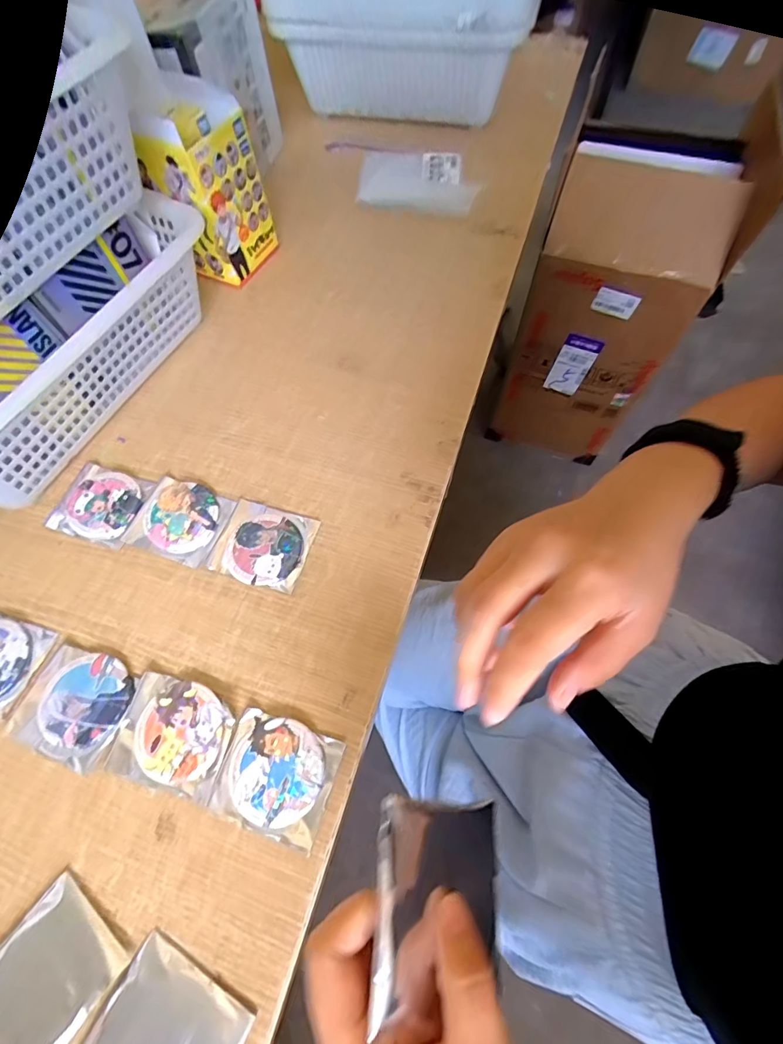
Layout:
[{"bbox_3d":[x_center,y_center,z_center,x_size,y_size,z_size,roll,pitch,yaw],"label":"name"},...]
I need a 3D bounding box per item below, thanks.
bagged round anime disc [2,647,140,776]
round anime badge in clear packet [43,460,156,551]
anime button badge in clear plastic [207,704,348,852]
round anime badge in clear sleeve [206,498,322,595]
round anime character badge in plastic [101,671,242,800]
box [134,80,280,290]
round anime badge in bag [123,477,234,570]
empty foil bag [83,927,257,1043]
[{"bbox_3d":[-0.231,0.133,0.321,0.076,0.007,0.071,19,66,11],"label":"bagged round anime disc"},{"bbox_3d":[-0.267,-0.019,0.394,0.082,0.008,0.068,16,65,9],"label":"round anime badge in clear packet"},{"bbox_3d":[-0.078,0.173,0.299,0.076,0.008,0.067,17,65,9],"label":"anime button badge in clear plastic"},{"bbox_3d":[-0.110,0.018,0.373,0.079,0.009,0.070,15,65,9],"label":"round anime badge in clear sleeve"},{"bbox_3d":[-0.154,0.150,0.312,0.079,0.008,0.066,14,65,8],"label":"round anime character badge in plastic"},{"bbox_3d":[-0.197,-0.355,0.475,0.085,0.151,0.100,24,67,13],"label":"box"},{"bbox_3d":[-0.186,-0.003,0.385,0.078,0.009,0.069,18,66,10],"label":"round anime badge in bag"},{"bbox_3d":[-0.128,0.292,0.244,0.078,0.007,0.069,25,67,13],"label":"empty foil bag"}]

